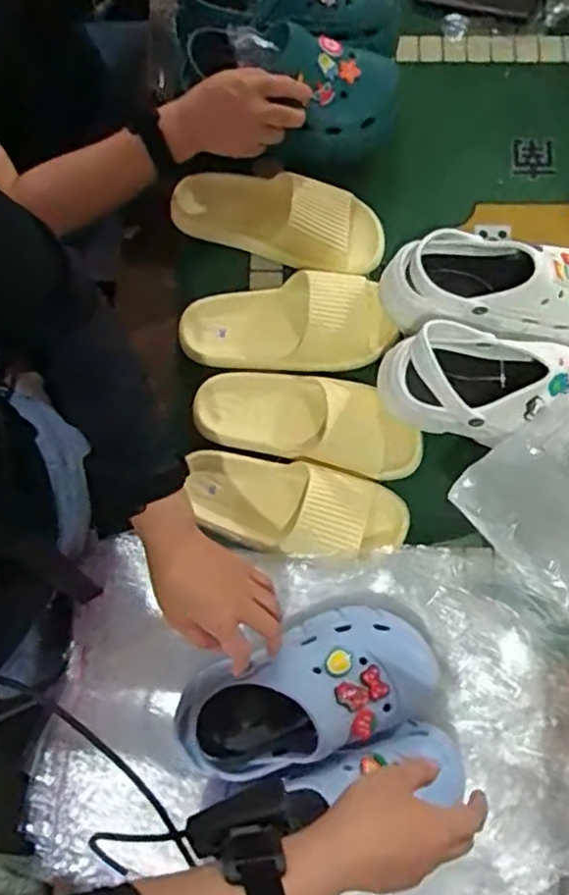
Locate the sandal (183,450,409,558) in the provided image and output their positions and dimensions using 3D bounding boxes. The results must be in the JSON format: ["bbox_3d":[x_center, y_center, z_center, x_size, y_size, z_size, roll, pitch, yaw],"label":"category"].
[{"bbox_3d":[0.009,0.064,0.670,0.238,0.048,0.093,14,80,3],"label":"sandal"}]

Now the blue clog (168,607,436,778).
[{"bbox_3d":[0.022,0.223,0.576,0.231,0.084,0.107,-22,80,-1],"label":"blue clog"}]

